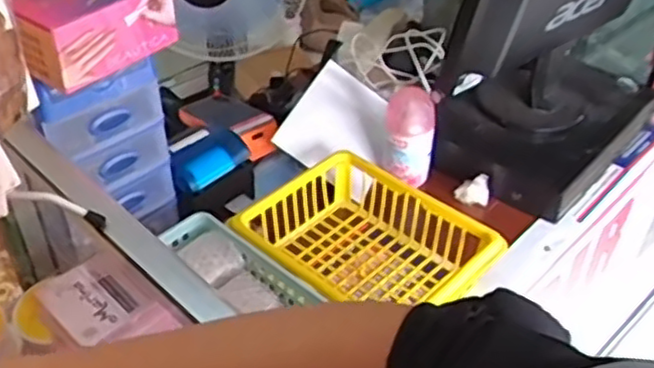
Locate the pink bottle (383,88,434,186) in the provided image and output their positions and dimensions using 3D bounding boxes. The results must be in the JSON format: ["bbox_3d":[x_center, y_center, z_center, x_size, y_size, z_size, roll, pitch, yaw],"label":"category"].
[{"bbox_3d":[0.109,-0.070,0.934,0.059,0.142,0.065,6,41,5],"label":"pink bottle"}]

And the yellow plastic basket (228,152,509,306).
[{"bbox_3d":[0.034,0.076,0.811,0.202,0.083,0.246,-32,50,-33],"label":"yellow plastic basket"}]

